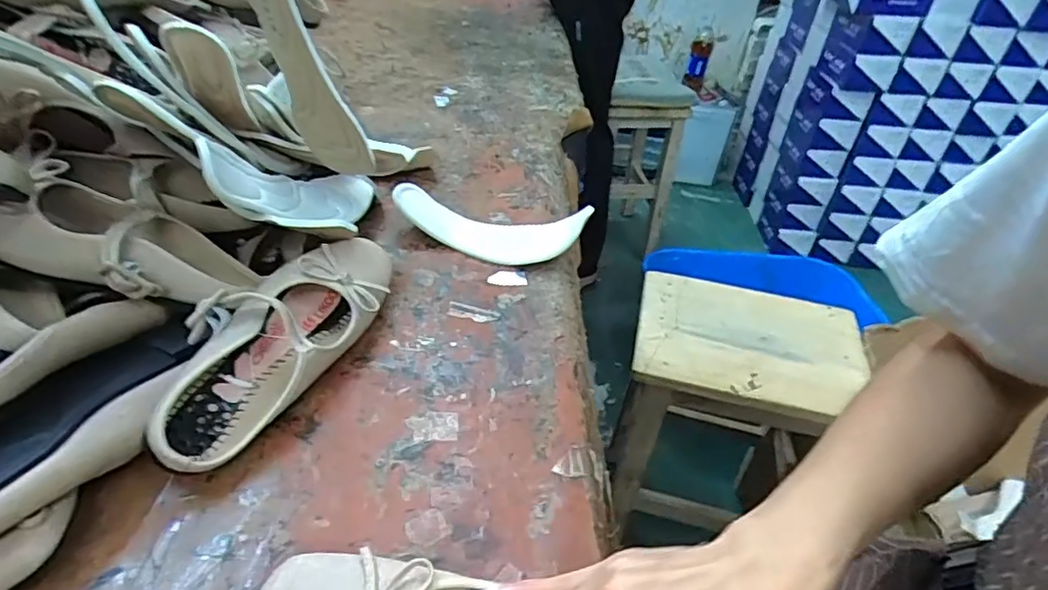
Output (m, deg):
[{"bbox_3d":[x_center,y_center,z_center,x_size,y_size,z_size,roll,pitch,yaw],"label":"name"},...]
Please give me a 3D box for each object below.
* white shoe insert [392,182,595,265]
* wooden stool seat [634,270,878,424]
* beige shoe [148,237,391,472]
[{"bbox_3d":[-0.050,-0.081,0.613,0.195,0.053,0.064,11,40,7],"label":"white shoe insert"},{"bbox_3d":[0.328,0.062,0.846,0.314,0.017,0.236,13,40,9],"label":"wooden stool seat"},{"bbox_3d":[-0.183,0.031,0.451,0.083,0.075,0.240,16,40,12],"label":"beige shoe"}]

